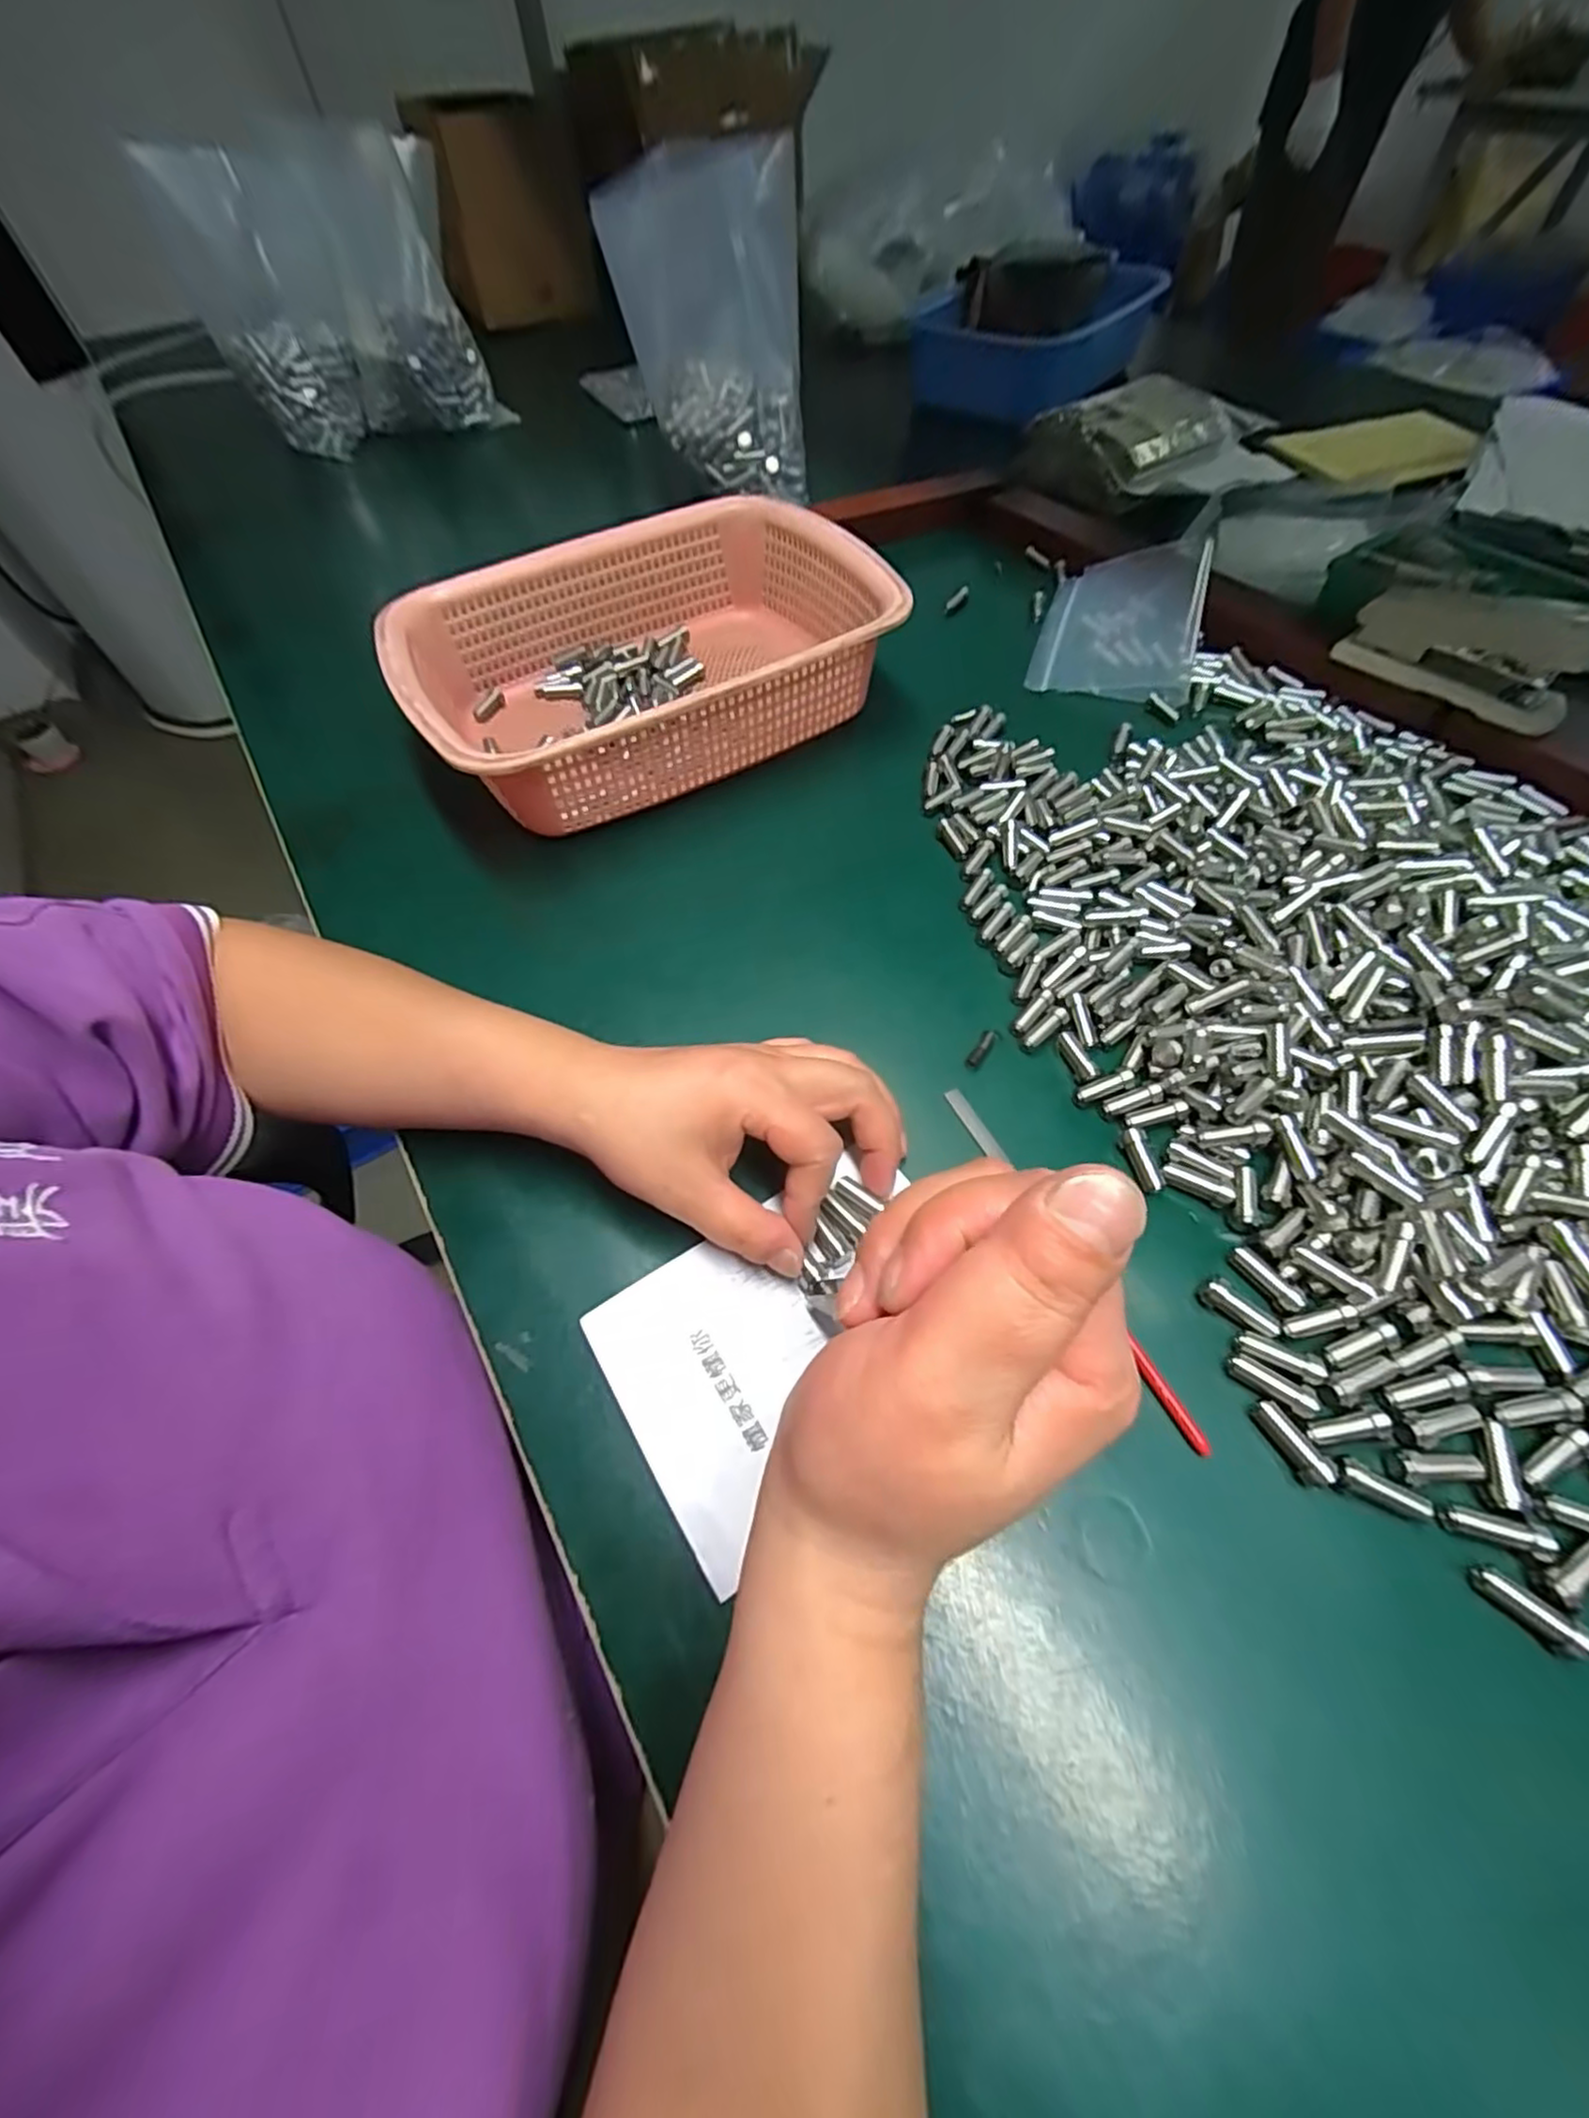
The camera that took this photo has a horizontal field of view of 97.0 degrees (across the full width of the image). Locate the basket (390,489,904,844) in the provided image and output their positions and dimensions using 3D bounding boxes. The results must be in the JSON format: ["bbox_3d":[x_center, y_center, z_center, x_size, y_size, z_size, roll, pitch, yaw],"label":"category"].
[{"bbox_3d":[-0.094,-0.251,0.463,0.284,0.095,0.216,-26,60,-13],"label":"basket"}]

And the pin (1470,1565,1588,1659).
[{"bbox_3d":[0.223,0.167,0.213,0.027,0.009,0.009,39,67,23],"label":"pin"}]

